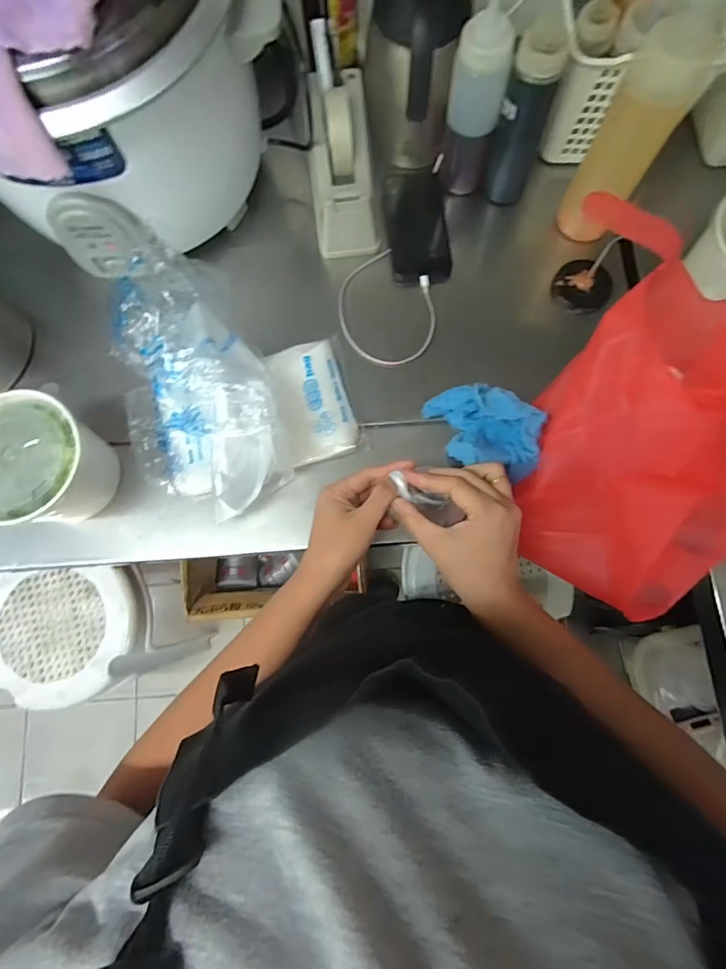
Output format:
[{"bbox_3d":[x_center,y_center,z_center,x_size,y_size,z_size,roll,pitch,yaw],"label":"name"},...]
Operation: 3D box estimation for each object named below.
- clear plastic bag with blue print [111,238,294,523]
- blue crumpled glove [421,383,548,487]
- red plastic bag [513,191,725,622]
[{"bbox_3d":[-0.201,-0.118,0.523,0.176,0.087,0.318,-19,78,-2],"label":"clear plastic bag with blue print"},{"bbox_3d":[0.133,-0.063,0.524,0.130,0.053,0.084,28,80,7],"label":"blue crumpled glove"},{"bbox_3d":[0.248,-0.043,0.392,0.181,0.124,0.288,15,79,4],"label":"red plastic bag"}]

